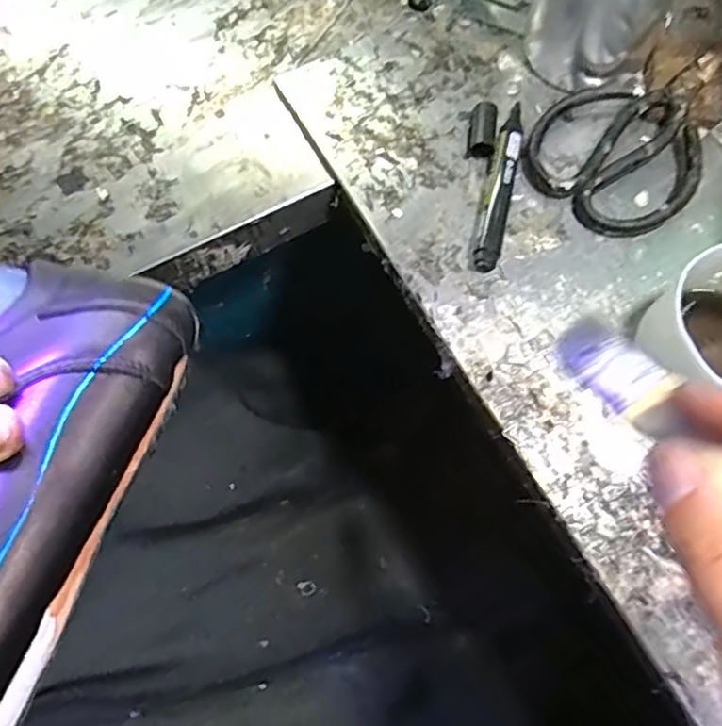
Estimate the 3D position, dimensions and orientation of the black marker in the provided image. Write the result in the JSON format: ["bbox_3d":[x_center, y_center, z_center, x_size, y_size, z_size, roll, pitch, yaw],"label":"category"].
[{"bbox_3d":[0.089,-0.114,0.402,0.016,0.018,0.121,12,69,6],"label":"black marker"}]

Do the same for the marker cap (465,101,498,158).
[{"bbox_3d":[0.081,-0.154,0.419,0.018,0.014,0.037,6,69,4],"label":"marker cap"}]

